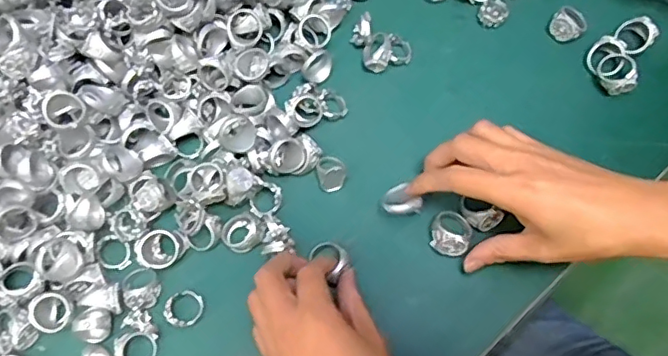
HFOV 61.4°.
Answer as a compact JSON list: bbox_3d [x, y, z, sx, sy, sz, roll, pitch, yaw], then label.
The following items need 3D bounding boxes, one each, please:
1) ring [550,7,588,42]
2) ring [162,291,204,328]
[{"bbox_3d":[0.184,-0.121,0.440,0.028,0.016,0.025,-39,75,-13],"label":"ring"},{"bbox_3d":[-0.099,0.086,0.371,0.024,0.006,0.026,11,59,-19],"label":"ring"}]

